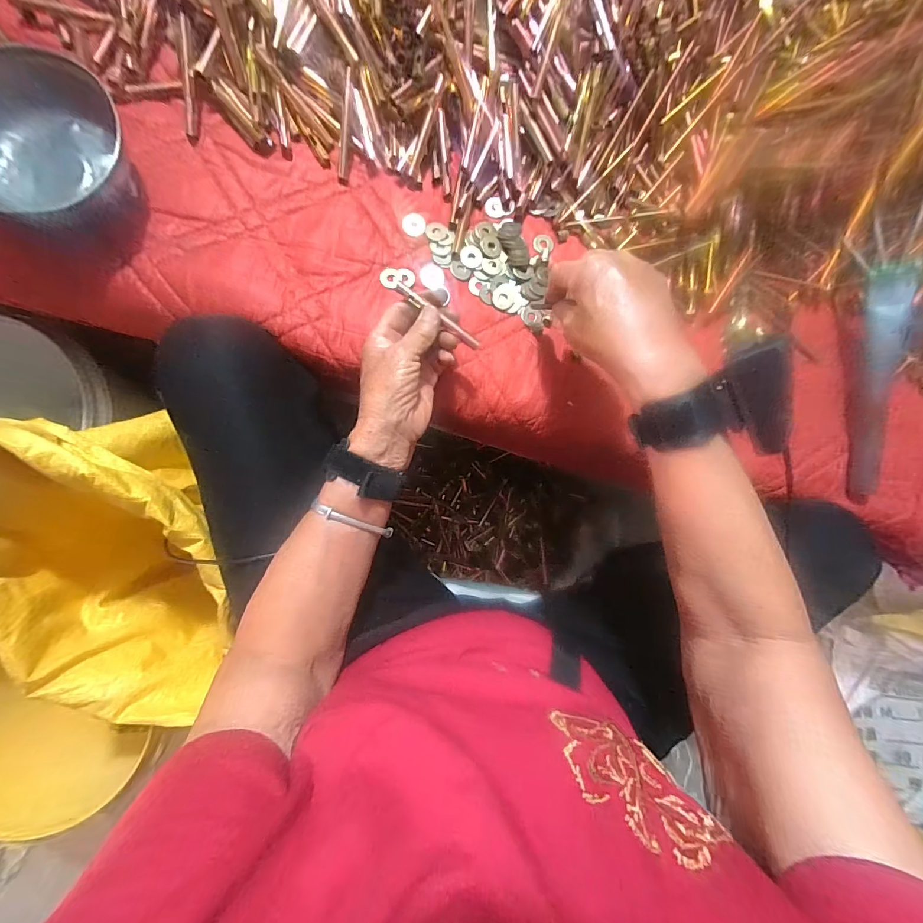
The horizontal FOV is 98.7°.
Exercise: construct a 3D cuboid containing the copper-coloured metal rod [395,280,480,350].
[{"bbox_3d":[-0.021,-0.128,0.348,0.088,0.008,0.009,34,83,-12],"label":"copper-coloured metal rod"}]

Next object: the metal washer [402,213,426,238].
[{"bbox_3d":[-0.048,-0.240,0.402,0.023,0.005,0.024,1,84,-8],"label":"metal washer"}]

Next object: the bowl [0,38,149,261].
[{"bbox_3d":[-0.344,-0.254,0.329,0.136,0.054,0.131,1,84,-8],"label":"bowl"}]

